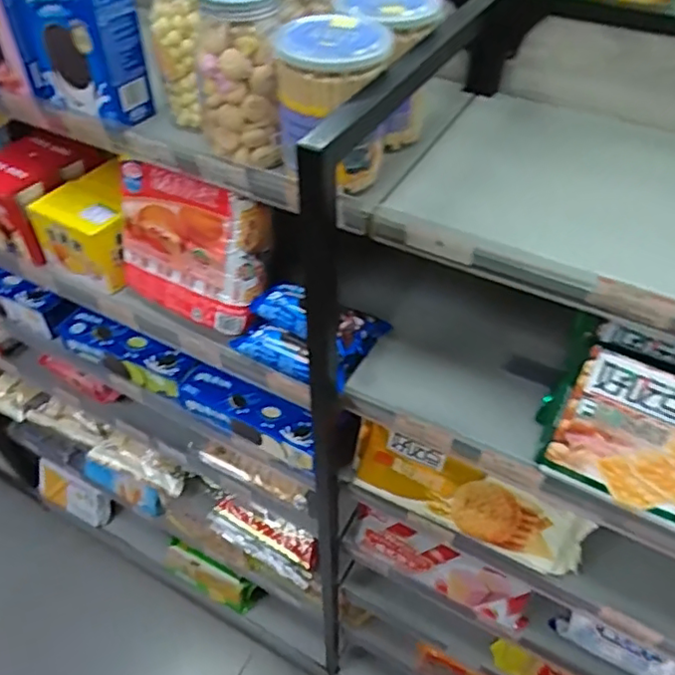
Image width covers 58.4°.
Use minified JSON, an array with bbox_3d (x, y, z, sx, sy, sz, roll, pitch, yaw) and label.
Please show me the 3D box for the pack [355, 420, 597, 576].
[{"bbox_3d":[0.141,0.165,0.648,0.242,0.082,0.055,22,24,16],"label":"pack"}]

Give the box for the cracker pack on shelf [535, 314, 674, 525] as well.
[{"bbox_3d":[0.246,0.067,0.483,0.149,0.127,0.057,23,24,21],"label":"cracker pack on shelf"}]

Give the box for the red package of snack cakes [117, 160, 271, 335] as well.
[{"bbox_3d":[-0.150,-0.098,0.619,0.166,0.136,0.079,25,53,21],"label":"red package of snack cakes"}]

